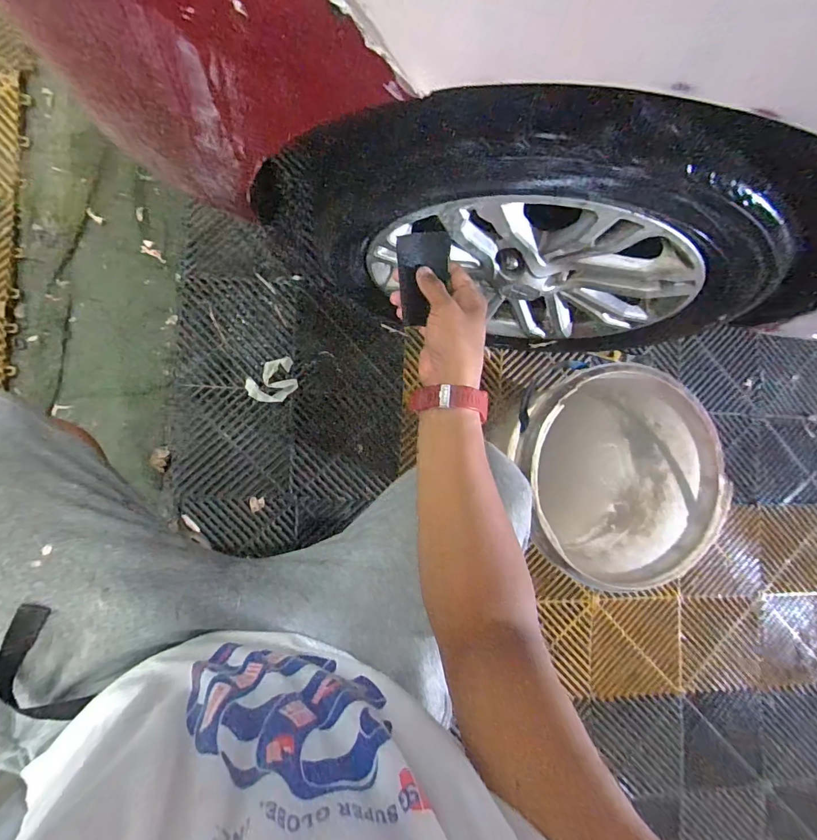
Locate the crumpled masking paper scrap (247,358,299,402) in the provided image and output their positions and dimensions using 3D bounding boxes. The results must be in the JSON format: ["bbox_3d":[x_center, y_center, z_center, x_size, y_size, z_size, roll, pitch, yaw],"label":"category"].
[{"bbox_3d":[-0.240,-0.069,0.796,0.092,0.011,0.067,-44,95,-7],"label":"crumpled masking paper scrap"}]

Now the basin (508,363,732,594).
[{"bbox_3d":[0.269,0.079,0.720,0.286,0.294,0.296,0,89,-9],"label":"basin"}]

